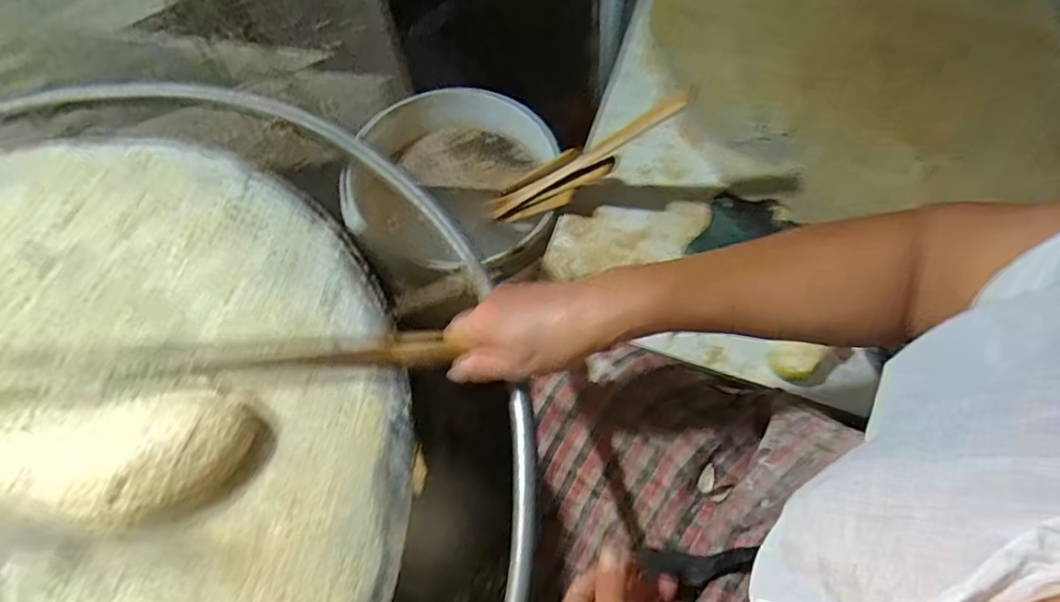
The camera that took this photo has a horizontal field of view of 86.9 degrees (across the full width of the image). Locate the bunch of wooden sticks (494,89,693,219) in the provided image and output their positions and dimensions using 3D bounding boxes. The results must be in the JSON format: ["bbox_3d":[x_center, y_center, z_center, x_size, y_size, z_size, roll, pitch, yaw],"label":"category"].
[{"bbox_3d":[0.054,-0.153,0.653,0.031,0.326,0.043,27,64,-28],"label":"bunch of wooden sticks"}]

